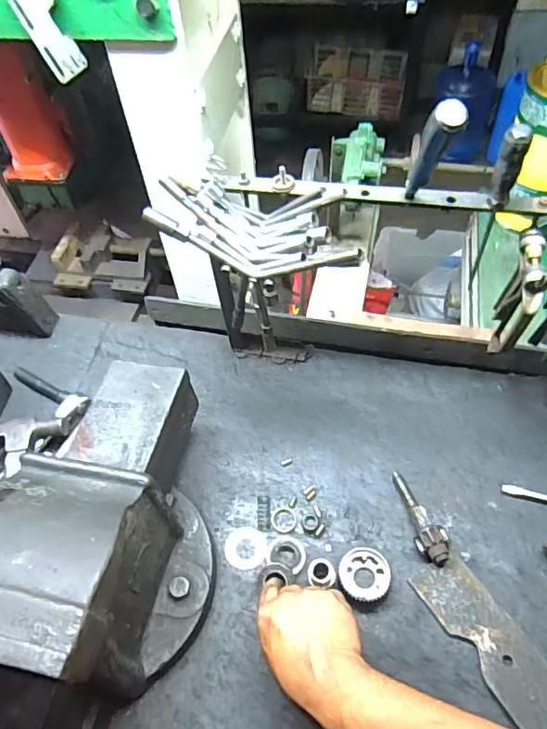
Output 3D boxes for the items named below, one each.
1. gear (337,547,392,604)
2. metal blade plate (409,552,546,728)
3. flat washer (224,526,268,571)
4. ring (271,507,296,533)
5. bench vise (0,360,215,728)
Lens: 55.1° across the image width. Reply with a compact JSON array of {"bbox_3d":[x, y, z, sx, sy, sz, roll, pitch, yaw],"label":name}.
[{"bbox_3d":[0.108,0.250,0.622,0.060,0.030,0.060,-3,54,4],"label":"gear"},{"bbox_3d":[0.245,0.309,0.580,0.067,0.008,0.200,-29,59,-14],"label":"metal blade plate"},{"bbox_3d":[-0.034,0.232,0.665,0.052,0.007,0.052,-3,54,4],"label":"flat washer"},{"bbox_3d":[0.013,0.203,0.684,0.032,0.004,0.034,-3,54,4],"label":"ring"},{"bbox_3d":[-0.197,0.205,0.511,0.205,0.241,0.505,15,56,14],"label":"bench vise"}]

